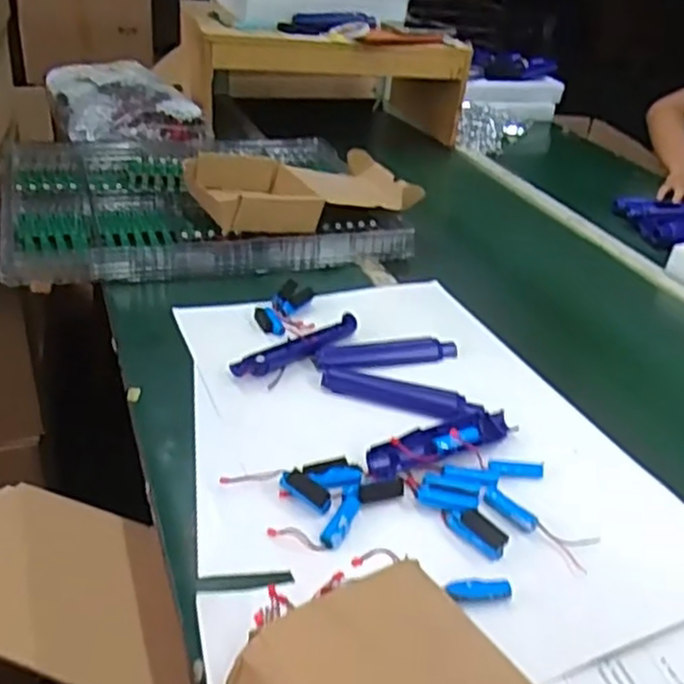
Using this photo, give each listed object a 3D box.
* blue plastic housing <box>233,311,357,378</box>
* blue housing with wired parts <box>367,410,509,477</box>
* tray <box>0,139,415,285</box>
[{"bbox_3d":[-0.049,0.005,0.814,0.176,0.015,0.029,-23,42,-37],"label":"blue plastic housing"},{"bbox_3d":[0.097,0.092,0.690,0.165,0.026,0.043,-12,36,-26],"label":"blue housing with wired parts"},{"bbox_3d":[-0.225,-0.231,1.109,0.551,0.056,0.429,-8,35,-20],"label":"tray"}]

